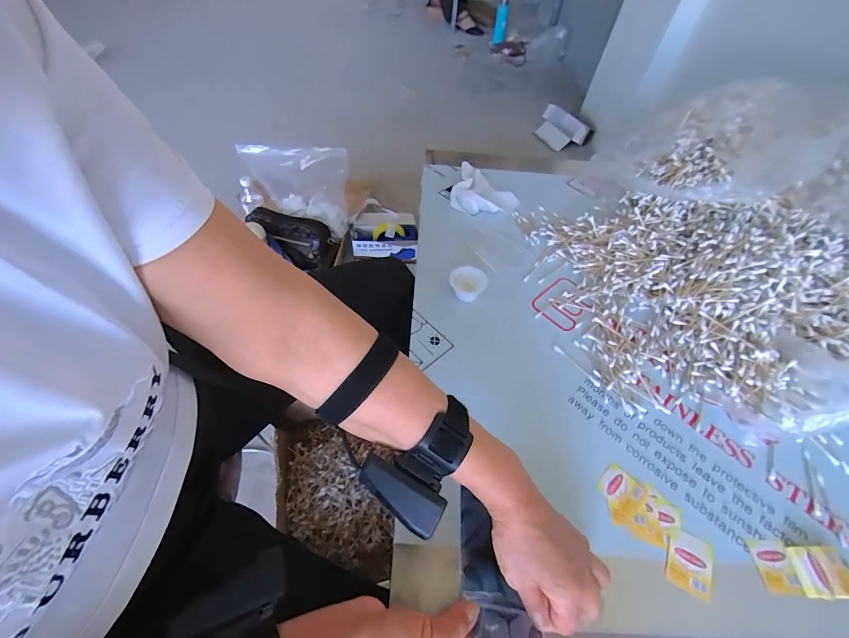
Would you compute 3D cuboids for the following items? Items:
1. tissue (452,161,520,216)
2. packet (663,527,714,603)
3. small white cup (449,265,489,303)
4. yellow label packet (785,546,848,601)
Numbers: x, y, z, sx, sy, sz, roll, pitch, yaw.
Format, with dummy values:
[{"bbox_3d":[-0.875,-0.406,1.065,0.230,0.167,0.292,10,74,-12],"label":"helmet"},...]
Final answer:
[{"bbox_3d":[0.118,-0.248,0.686,0.120,0.036,0.128,13,53,5],"label":"tissue"},{"bbox_3d":[0.258,0.236,0.353,0.040,0.004,0.050,26,55,14],"label":"packet"},{"bbox_3d":[0.063,-0.047,0.538,0.054,0.039,0.048,6,53,0],"label":"small white cup"},{"bbox_3d":[0.385,0.244,0.350,0.051,0.013,0.041,3,53,-2],"label":"yellow label packet"}]

